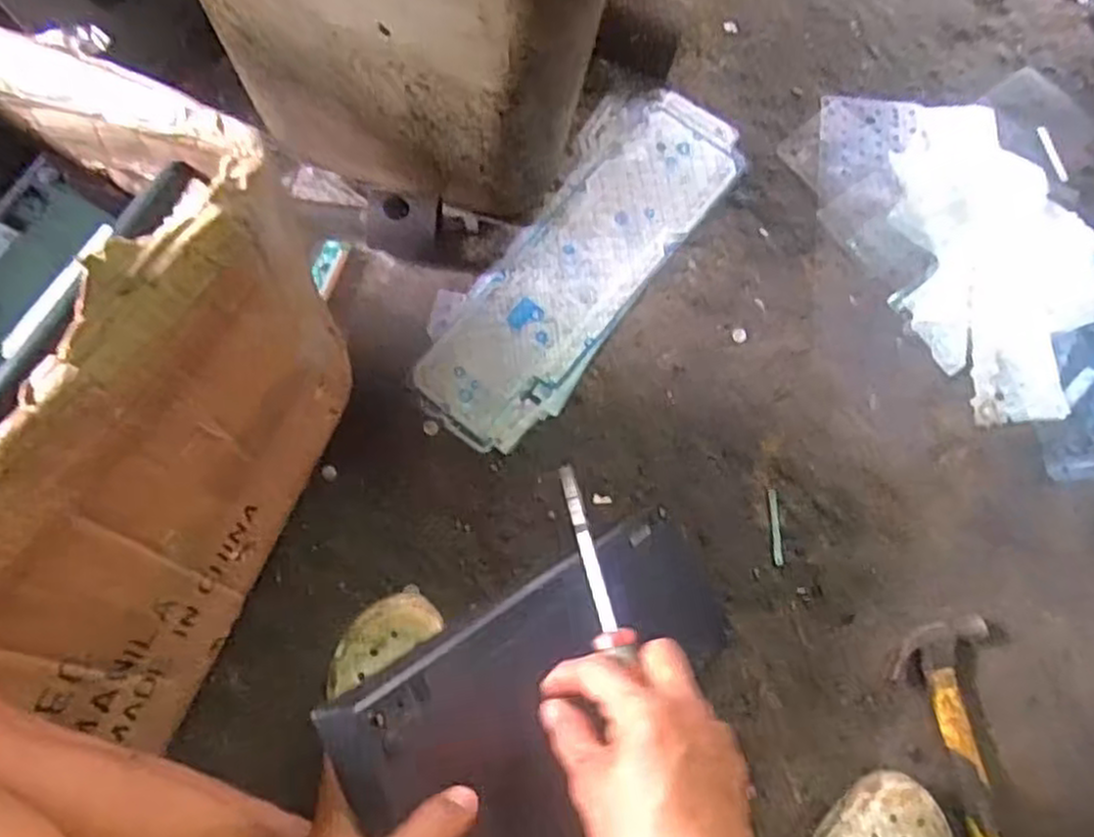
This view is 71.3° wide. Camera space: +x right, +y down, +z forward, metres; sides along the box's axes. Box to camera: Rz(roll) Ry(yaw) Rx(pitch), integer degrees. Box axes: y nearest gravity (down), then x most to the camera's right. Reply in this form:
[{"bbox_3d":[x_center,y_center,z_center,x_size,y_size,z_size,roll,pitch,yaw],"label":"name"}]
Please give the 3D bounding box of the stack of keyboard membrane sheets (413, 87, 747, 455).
[{"bbox_3d":[0.035,-0.173,0.797,0.157,0.011,0.449,36,76,8],"label":"stack of keyboard membrane sheets"}]

